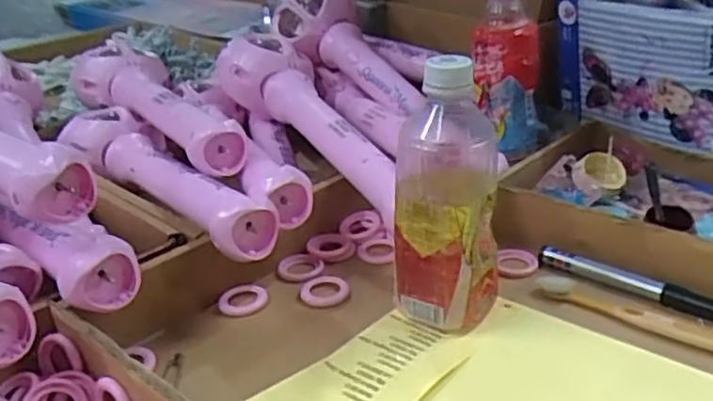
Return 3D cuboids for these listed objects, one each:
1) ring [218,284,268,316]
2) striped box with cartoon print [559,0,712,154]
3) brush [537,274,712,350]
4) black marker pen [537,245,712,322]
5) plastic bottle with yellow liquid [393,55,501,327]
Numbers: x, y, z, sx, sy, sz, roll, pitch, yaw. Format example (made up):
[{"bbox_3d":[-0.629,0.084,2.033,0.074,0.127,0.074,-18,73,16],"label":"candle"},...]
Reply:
[{"bbox_3d":[-0.087,0.077,0.537,0.037,0.009,0.030,-16,30,-25],"label":"ring"},{"bbox_3d":[0.269,-0.124,0.668,0.030,0.130,0.171,-27,33,-38],"label":"striped box with cartoon print"},{"bbox_3d":[0.194,0.078,0.493,0.137,0.009,0.024,17,33,34],"label":"brush"},{"bbox_3d":[0.201,0.058,0.524,0.136,0.012,0.017,19,33,36],"label":"black marker pen"},{"bbox_3d":[0.060,-0.006,0.478,0.066,0.183,0.078,1,27,8],"label":"plastic bottle with yellow liquid"}]

